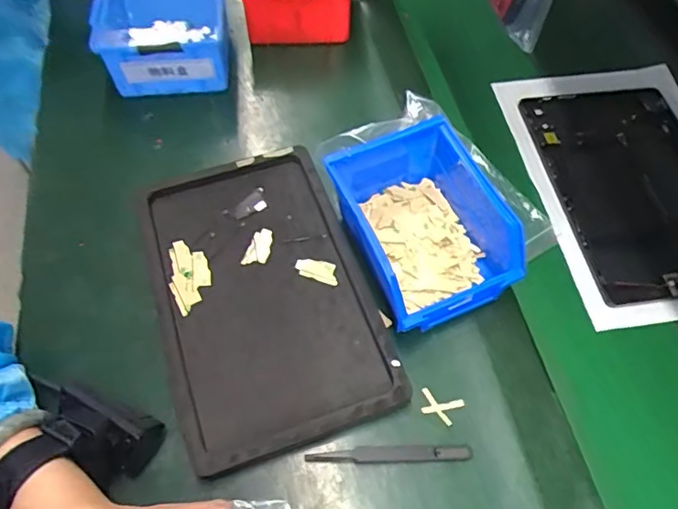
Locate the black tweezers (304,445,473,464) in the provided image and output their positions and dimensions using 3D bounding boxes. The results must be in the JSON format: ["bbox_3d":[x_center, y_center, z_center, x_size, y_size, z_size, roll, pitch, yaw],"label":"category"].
[{"bbox_3d":[0.035,0.138,0.363,0.112,0.004,0.011,0,60,-3],"label":"black tweezers"}]

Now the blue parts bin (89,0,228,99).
[{"bbox_3d":[-0.188,-0.245,0.573,0.132,0.073,0.155,-6,61,-6],"label":"blue parts bin"}]

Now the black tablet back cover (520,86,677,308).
[{"bbox_3d":[0.286,-0.069,0.511,0.162,0.013,0.255,-6,61,-6],"label":"black tablet back cover"}]

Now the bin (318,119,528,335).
[{"bbox_3d":[0.068,-0.020,0.423,0.123,0.081,0.146,-15,62,-11],"label":"bin"}]

